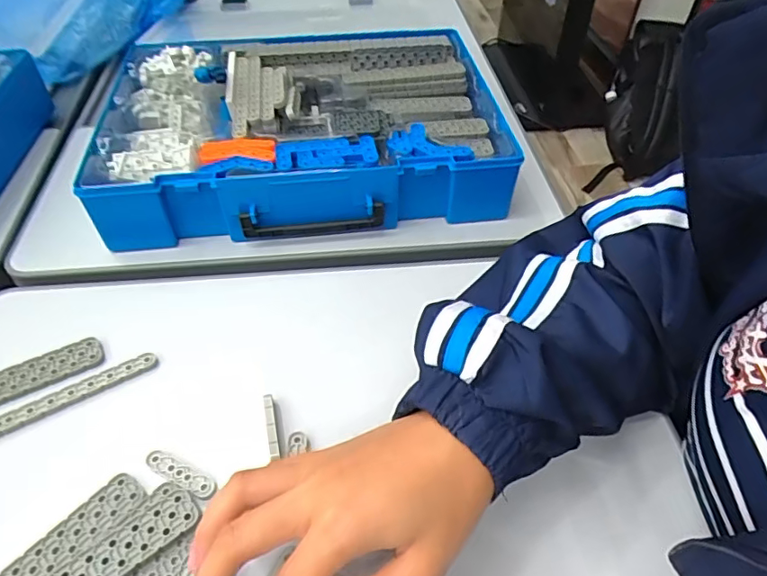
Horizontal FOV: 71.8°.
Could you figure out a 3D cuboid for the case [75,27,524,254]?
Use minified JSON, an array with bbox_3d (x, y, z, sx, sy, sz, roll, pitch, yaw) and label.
[{"bbox_3d":[-0.078,-0.159,0.520,0.360,0.070,0.262,-6,48,-6],"label":"case"}]

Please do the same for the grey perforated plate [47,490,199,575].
[{"bbox_3d":[-0.149,0.147,0.285,0.098,0.007,0.025,-31,55,-25],"label":"grey perforated plate"}]

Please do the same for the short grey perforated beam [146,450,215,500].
[{"bbox_3d":[-0.124,0.112,0.322,0.047,0.004,0.013,20,51,17],"label":"short grey perforated beam"}]

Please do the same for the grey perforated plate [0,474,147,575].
[{"bbox_3d":[-0.179,0.144,0.290,0.026,0.004,0.098,32,55,25],"label":"grey perforated plate"}]

